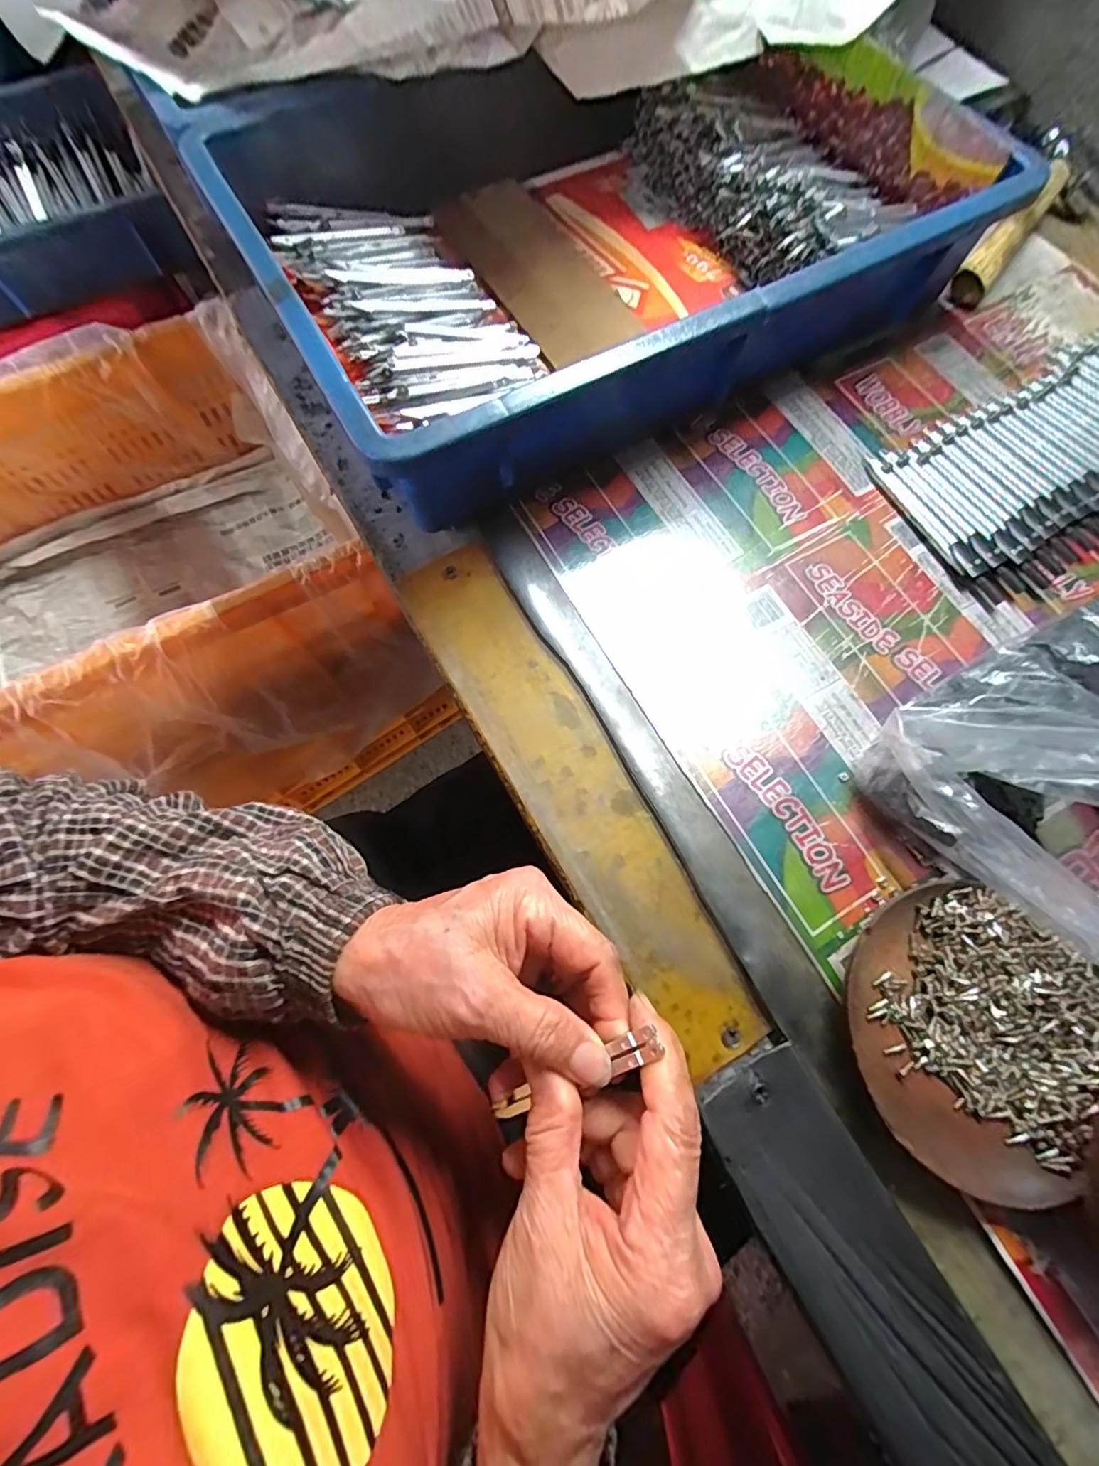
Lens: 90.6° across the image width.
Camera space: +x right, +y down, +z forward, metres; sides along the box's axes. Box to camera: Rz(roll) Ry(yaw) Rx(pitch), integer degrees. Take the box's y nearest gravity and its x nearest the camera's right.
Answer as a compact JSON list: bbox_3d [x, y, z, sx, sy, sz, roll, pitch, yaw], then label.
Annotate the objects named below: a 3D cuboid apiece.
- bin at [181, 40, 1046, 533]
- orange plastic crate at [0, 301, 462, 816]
[{"bbox_3d":[0.028,-0.319,0.347,0.417,0.078,0.294,-28,73,-8],"label":"bin"},{"bbox_3d":[-0.429,-0.139,0.583,0.443,0.250,0.400,-30,74,-10],"label":"orange plastic crate"}]

